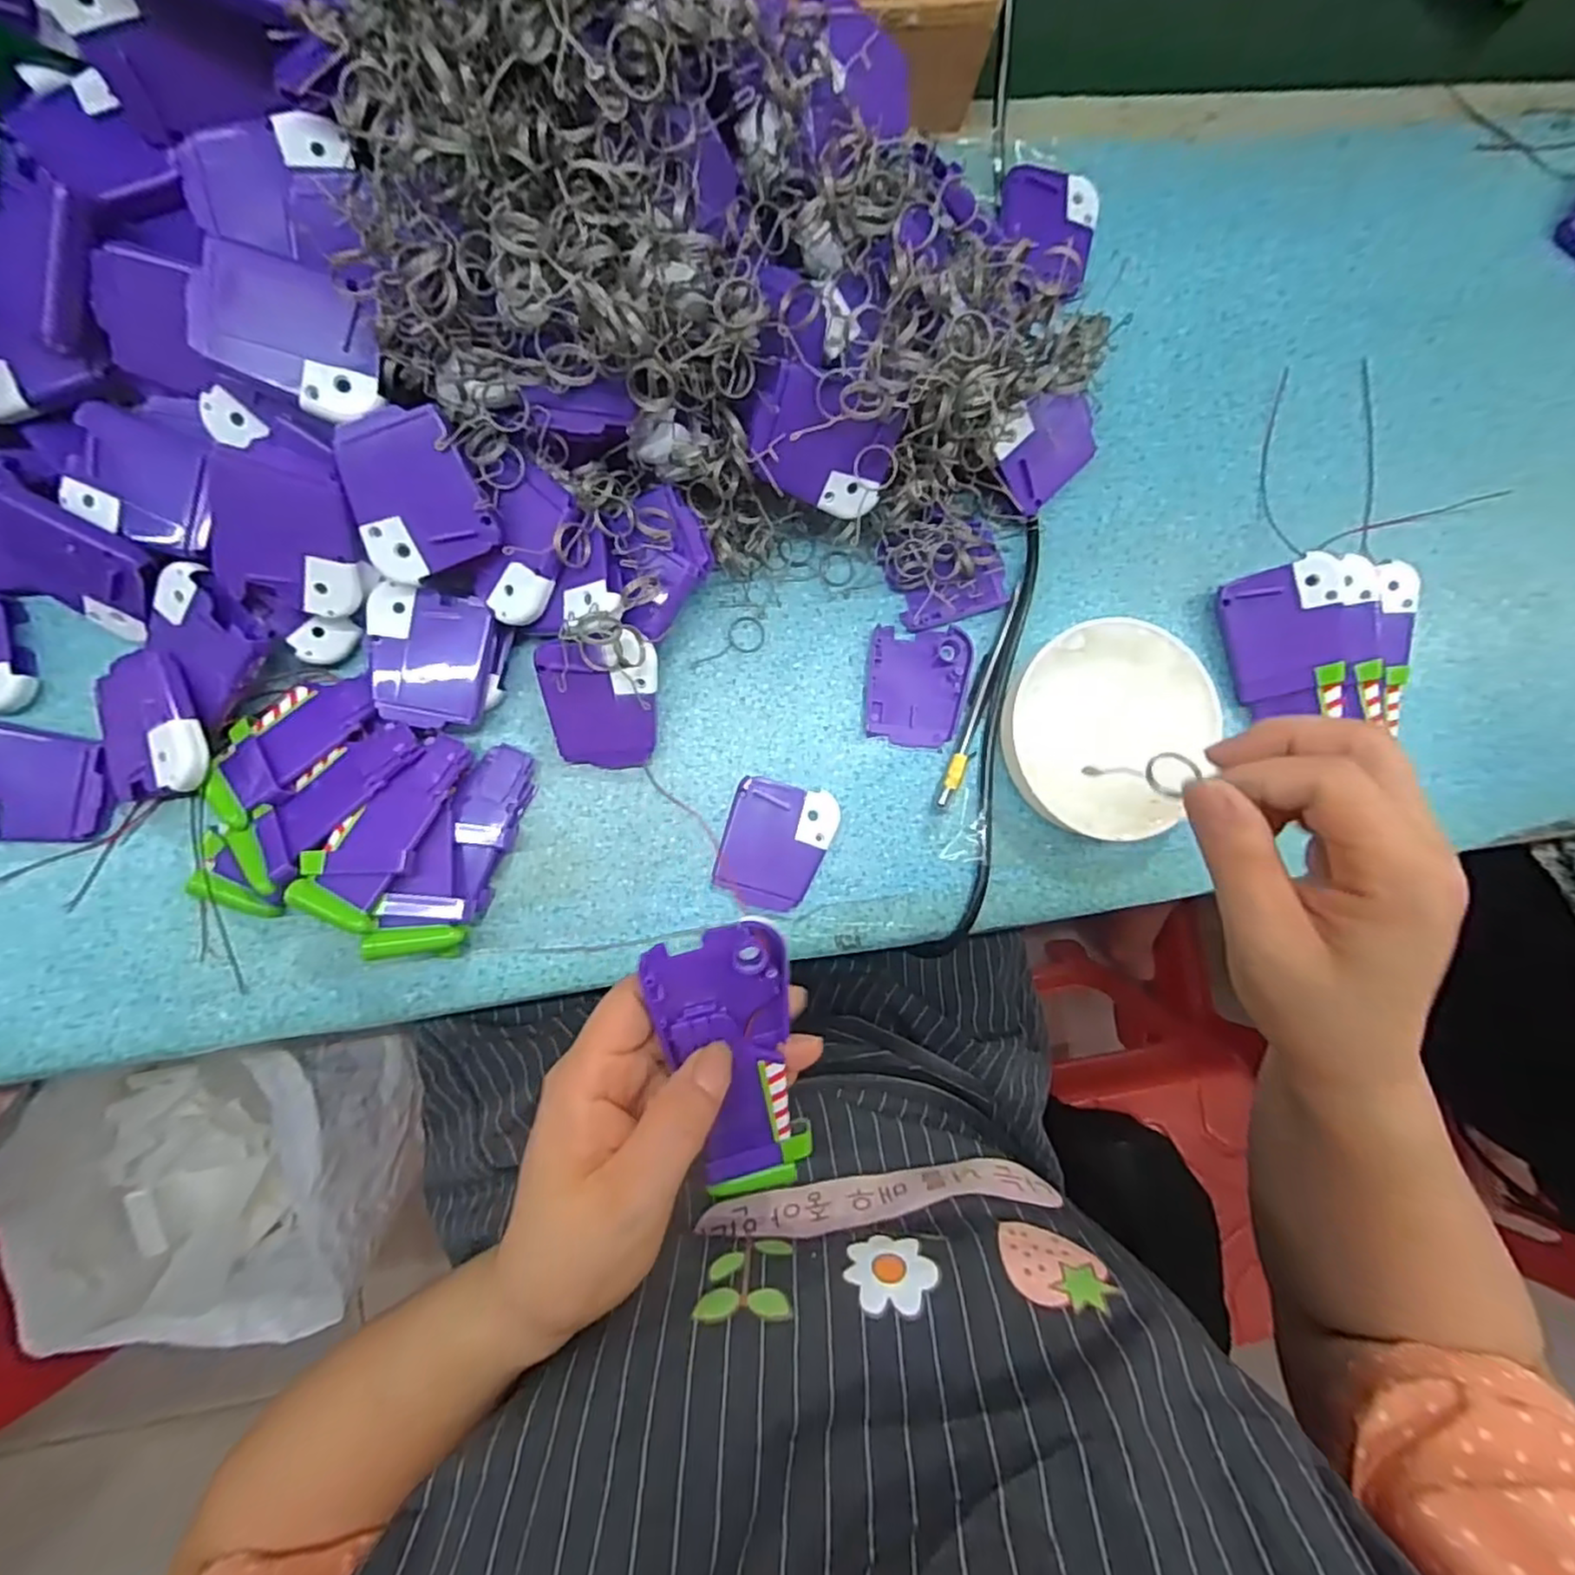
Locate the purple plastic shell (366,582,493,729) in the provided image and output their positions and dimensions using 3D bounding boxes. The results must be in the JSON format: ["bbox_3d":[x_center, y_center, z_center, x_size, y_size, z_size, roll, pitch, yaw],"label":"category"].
[{"bbox_3d":[-0.161,-0.057,0.304,0.050,0.014,0.058,11,88,-6],"label":"purple plastic shell"}]

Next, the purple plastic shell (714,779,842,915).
[{"bbox_3d":[-0.006,0.029,0.339,0.051,0.006,0.062,16,88,-6],"label":"purple plastic shell"}]

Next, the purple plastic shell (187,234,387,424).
[{"bbox_3d":[-0.188,-0.173,0.258,0.060,0.007,0.047,17,97,-24],"label":"purple plastic shell"}]

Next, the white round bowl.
[{"bbox_3d":[0.163,-0.029,0.343,0.100,0.030,0.103,0,89,-6],"label":"white round bowl"}]

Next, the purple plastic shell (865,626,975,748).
[{"bbox_3d":[0.067,-0.051,0.348,0.052,0.004,0.060,5,89,-6],"label":"purple plastic shell"}]

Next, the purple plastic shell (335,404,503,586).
[{"bbox_3d":[-0.152,-0.119,0.279,0.050,0.011,0.060,-18,107,-7],"label":"purple plastic shell"}]

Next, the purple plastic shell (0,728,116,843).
[{"bbox_3d":[-0.332,0.000,0.298,0.059,0.017,0.049,10,88,-6],"label":"purple plastic shell"}]

